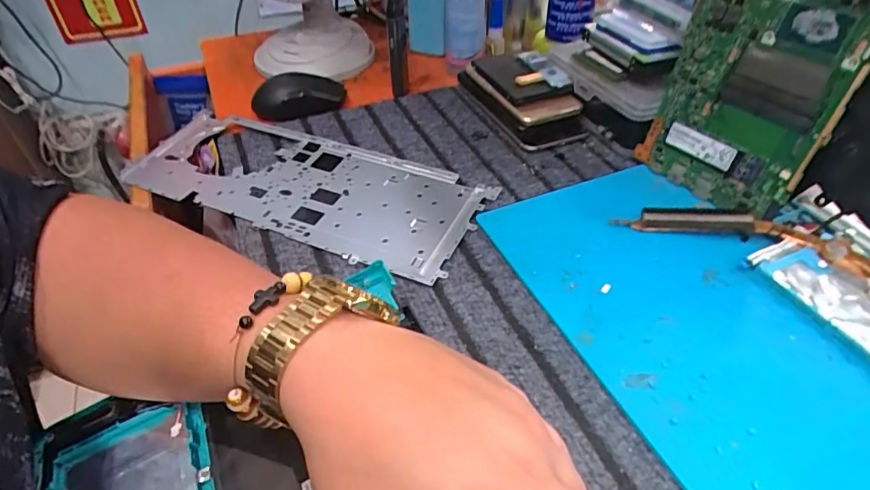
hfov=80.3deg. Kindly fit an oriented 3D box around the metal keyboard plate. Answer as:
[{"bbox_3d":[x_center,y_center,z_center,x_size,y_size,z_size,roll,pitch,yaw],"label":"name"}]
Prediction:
[{"bbox_3d":[-0.129,-0.059,0.479,0.341,0.010,0.136,18,49,22],"label":"metal keyboard plate"}]

